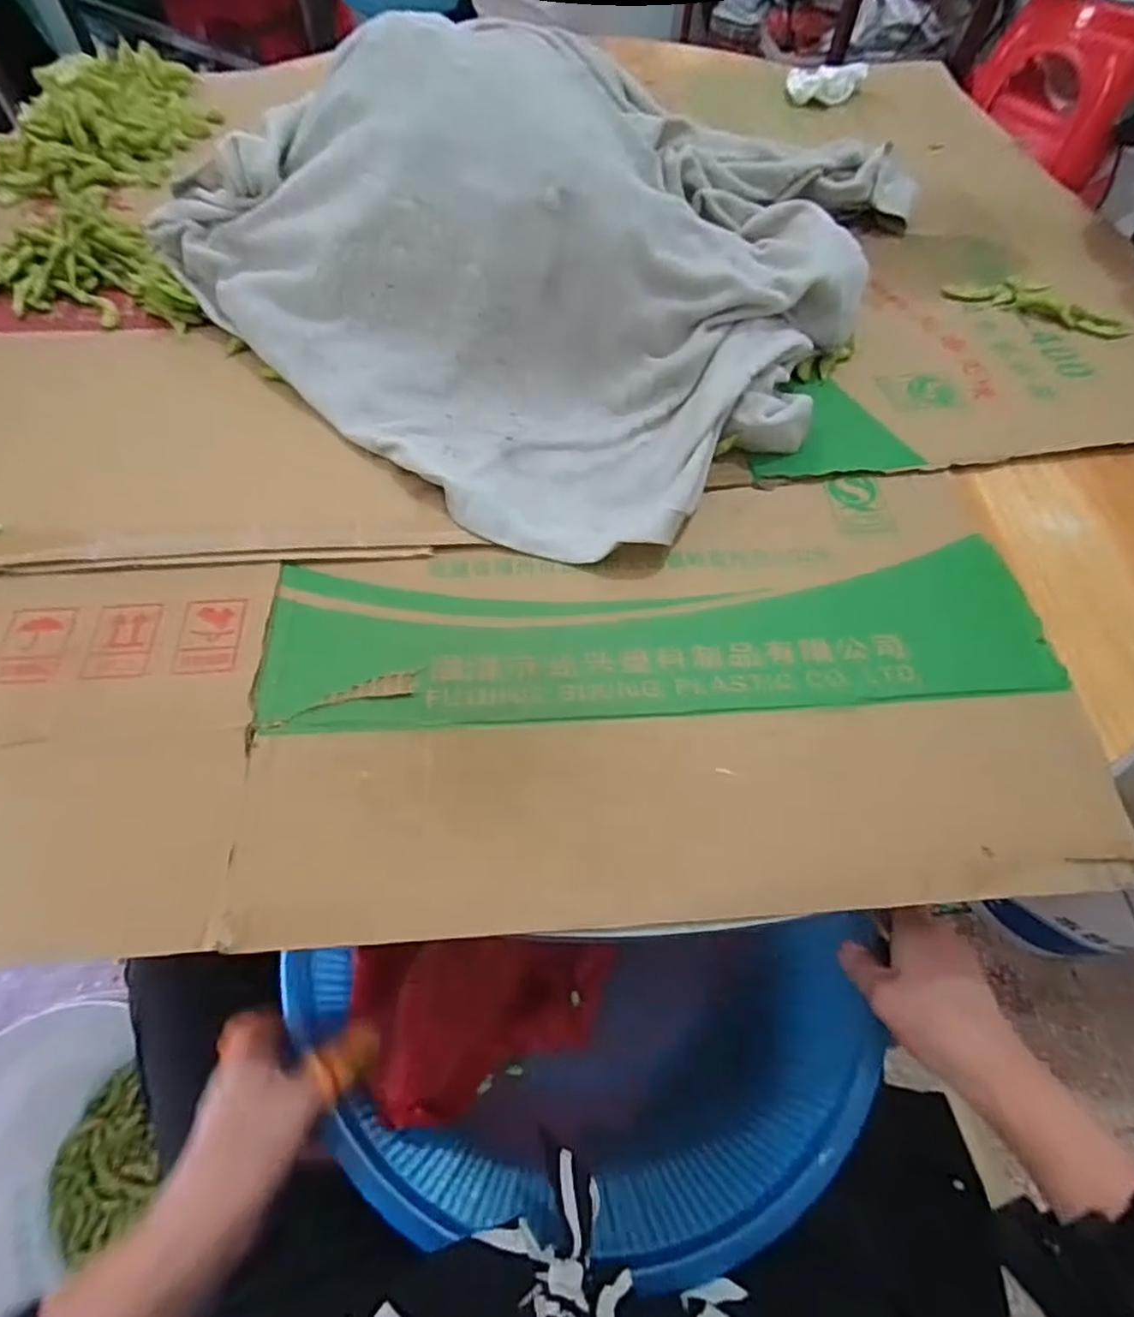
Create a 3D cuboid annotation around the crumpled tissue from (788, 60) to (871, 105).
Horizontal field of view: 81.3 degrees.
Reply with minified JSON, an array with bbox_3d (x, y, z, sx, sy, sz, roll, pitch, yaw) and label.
[{"bbox_3d":[0.323,-0.710,0.813,0.098,0.032,0.041,-2,60,-4],"label":"crumpled tissue"}]

